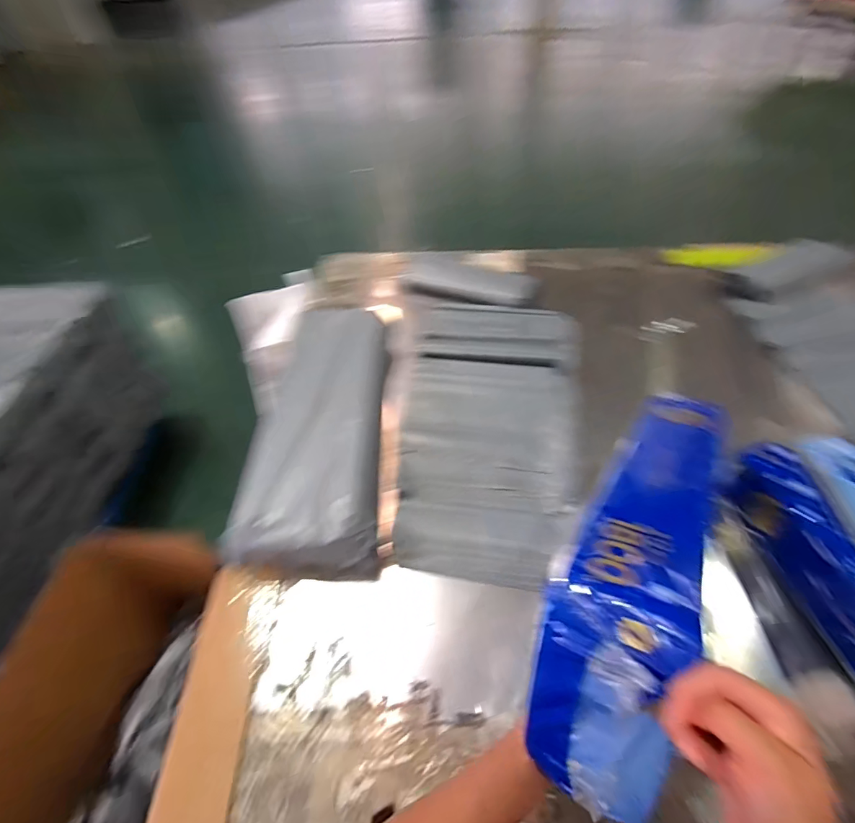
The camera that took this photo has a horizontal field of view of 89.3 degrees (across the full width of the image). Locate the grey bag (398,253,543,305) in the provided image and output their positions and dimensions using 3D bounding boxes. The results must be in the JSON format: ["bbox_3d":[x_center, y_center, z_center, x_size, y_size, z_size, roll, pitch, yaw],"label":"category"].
[{"bbox_3d":[0.118,-0.422,1.346,0.428,0.057,0.150,18,54,17],"label":"grey bag"}]

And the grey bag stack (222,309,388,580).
[{"bbox_3d":[-0.210,-0.003,0.904,0.244,0.111,0.635,-1,51,2],"label":"grey bag stack"}]

